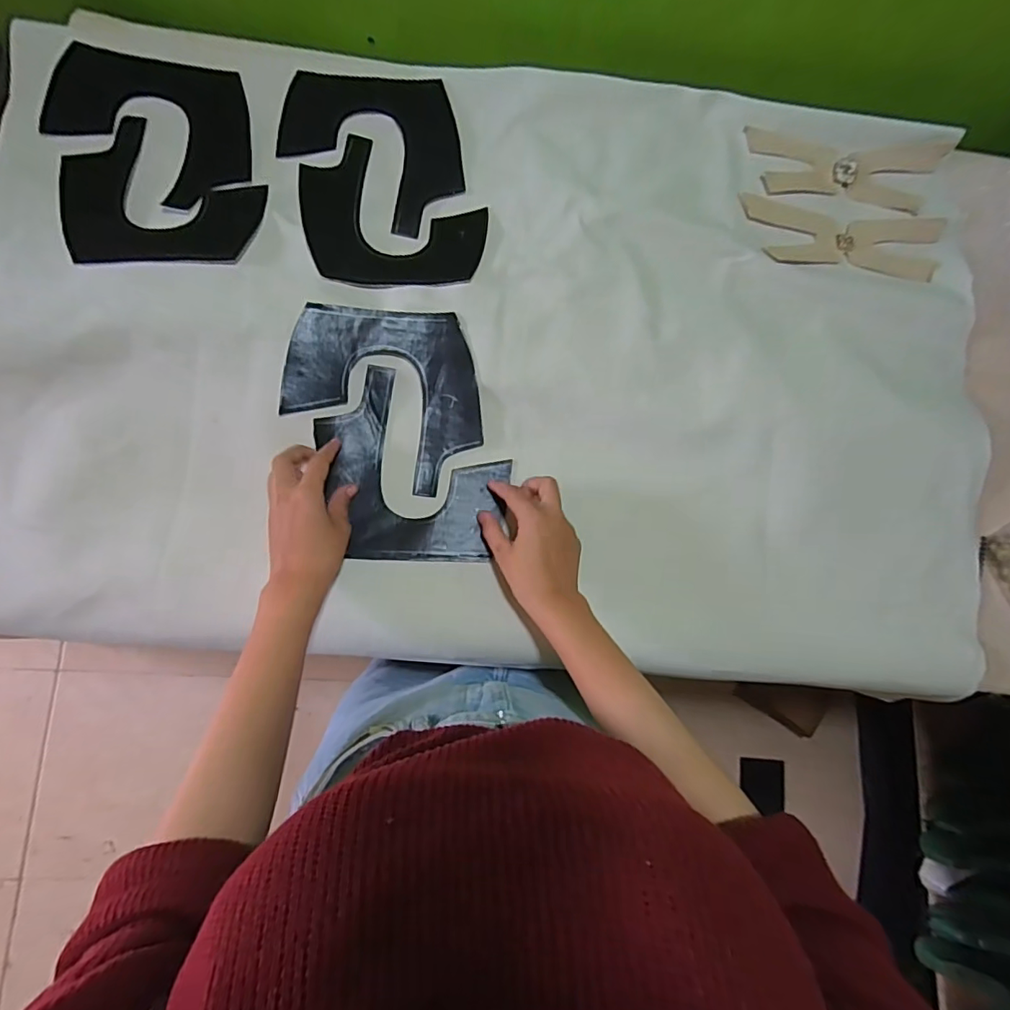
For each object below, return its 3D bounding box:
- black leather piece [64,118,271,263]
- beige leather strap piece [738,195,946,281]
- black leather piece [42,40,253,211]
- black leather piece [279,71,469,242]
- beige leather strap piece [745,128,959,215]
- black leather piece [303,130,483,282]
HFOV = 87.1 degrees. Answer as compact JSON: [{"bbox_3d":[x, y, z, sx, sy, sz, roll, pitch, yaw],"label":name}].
[{"bbox_3d":[-0.324,-0.300,0.507,0.175,0.005,0.166,-6,73,-8],"label":"black leather piece"},{"bbox_3d":[0.369,-0.289,0.579,0.223,0.015,0.071,5,80,-6],"label":"beige leather strap piece"},{"bbox_3d":[-0.347,-0.367,0.521,0.182,0.012,0.163,3,80,-10],"label":"black leather piece"},{"bbox_3d":[-0.136,-0.360,0.546,0.179,0.006,0.176,-2,81,-7],"label":"black leather piece"},{"bbox_3d":[0.388,-0.372,0.593,0.235,0.010,0.084,1,81,-6],"label":"beige leather strap piece"},{"bbox_3d":[-0.109,-0.295,0.533,0.176,0.010,0.170,-2,75,-10],"label":"black leather piece"}]

